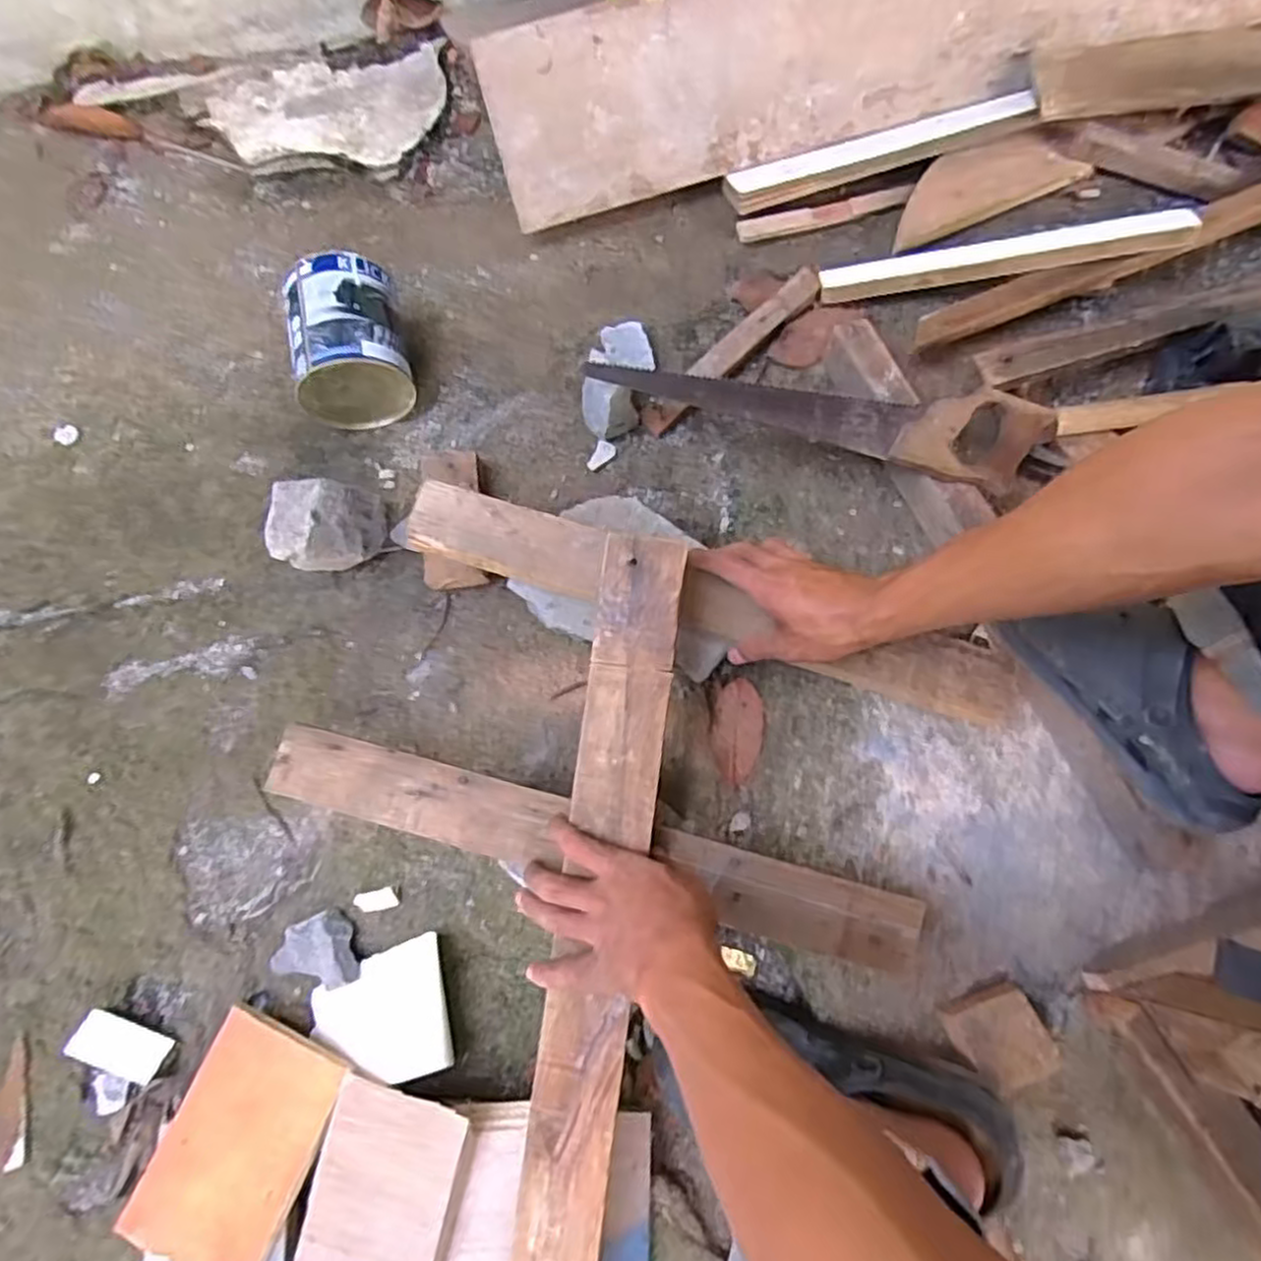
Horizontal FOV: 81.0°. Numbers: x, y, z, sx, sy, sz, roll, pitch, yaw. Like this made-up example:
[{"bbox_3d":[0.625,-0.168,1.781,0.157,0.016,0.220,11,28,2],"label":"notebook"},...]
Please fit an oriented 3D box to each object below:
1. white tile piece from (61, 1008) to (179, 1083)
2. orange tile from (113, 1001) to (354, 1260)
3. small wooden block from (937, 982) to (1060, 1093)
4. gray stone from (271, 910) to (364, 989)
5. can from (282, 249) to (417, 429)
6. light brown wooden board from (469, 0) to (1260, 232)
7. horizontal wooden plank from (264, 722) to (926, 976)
[{"bbox_3d":[-0.421,0.343,0.609,0.073,0.007,0.036,23,59,-3],"label":"white tile piece"},{"bbox_3d":[-0.302,0.397,0.570,0.115,0.011,0.163,21,74,9],"label":"orange tile"},{"bbox_3d":[0.289,0.319,0.580,0.067,0.046,0.062,-21,74,-4],"label":"small wooden block"},{"bbox_3d":[-0.268,0.275,0.624,0.070,0.020,0.060,-22,74,-4],"label":"gray stone"},{"bbox_3d":[-0.281,-0.287,0.744,0.114,0.112,0.124,-14,74,-2],"label":"can"},{"bbox_3d":[0.364,-0.658,0.774,1.043,0.174,0.030,-17,44,-1],"label":"light brown wooden board"},{"bbox_3d":[-0.033,0.162,0.561,0.499,0.020,0.056,15,75,5],"label":"horizontal wooden plank"}]

